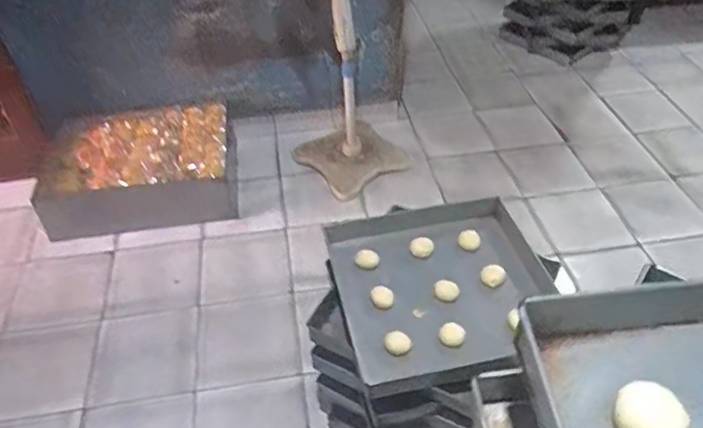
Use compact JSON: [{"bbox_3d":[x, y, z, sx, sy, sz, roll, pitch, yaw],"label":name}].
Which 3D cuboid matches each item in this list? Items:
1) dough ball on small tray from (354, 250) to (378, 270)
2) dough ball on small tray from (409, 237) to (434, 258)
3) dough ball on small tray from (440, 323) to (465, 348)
[{"bbox_3d":[0.038,0.107,1.353,0.053,0.039,0.044,6,44,8],"label":"dough ball on small tray"},{"bbox_3d":[0.172,0.080,1.379,0.055,0.030,0.055,-1,43,1],"label":"dough ball on small tray"},{"bbox_3d":[0.213,0.259,1.199,0.052,0.053,0.040,14,48,14],"label":"dough ball on small tray"}]

